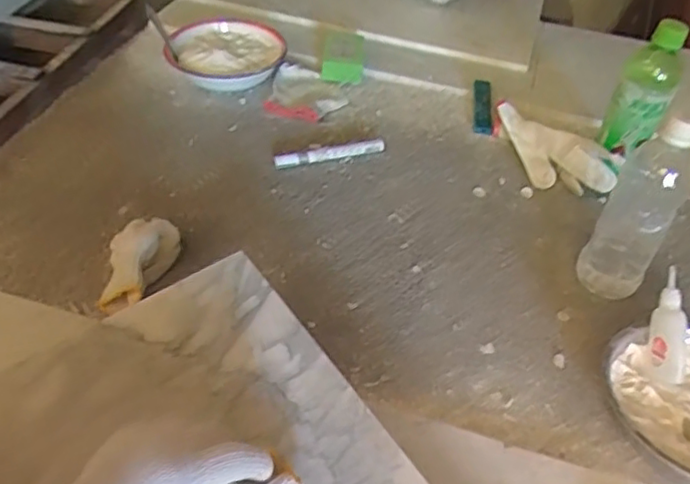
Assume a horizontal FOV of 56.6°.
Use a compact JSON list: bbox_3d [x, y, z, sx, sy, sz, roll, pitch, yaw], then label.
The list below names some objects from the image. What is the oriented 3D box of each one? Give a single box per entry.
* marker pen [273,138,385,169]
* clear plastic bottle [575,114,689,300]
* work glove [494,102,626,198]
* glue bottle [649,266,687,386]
[{"bbox_3d":[-0.019,-0.112,0.801,0.144,0.021,0.021,-15,48,-21],"label":"marker pen"},{"bbox_3d":[0.287,-0.034,0.617,0.063,0.197,0.057,28,47,21],"label":"clear plastic bottle"},{"bbox_3d":[0.251,-0.107,0.788,0.048,0.062,0.164,-30,54,-32],"label":"work glove"},{"bbox_3d":[0.282,0.074,0.559,0.021,0.024,0.097,6,83,-1],"label":"glue bottle"}]

